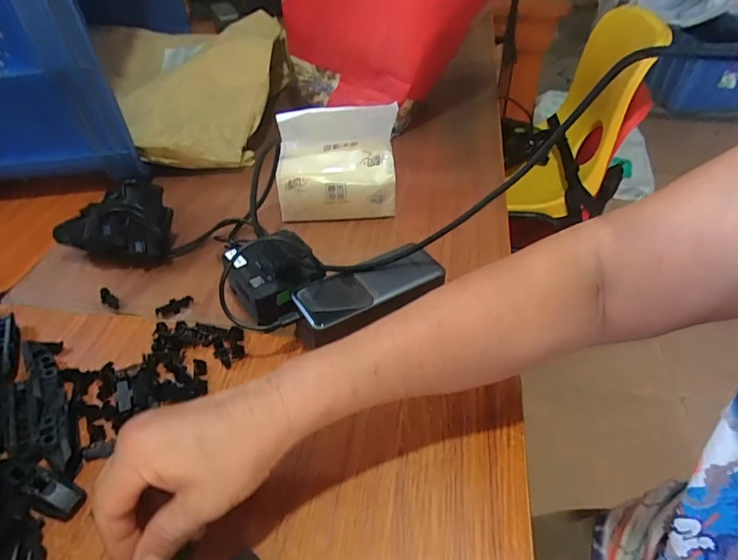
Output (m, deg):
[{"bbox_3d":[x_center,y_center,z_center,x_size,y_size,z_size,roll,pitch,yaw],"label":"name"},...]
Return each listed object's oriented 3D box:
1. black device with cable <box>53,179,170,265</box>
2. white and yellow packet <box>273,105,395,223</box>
[{"bbox_3d":[-0.266,-0.061,0.490,0.116,0.072,0.063,6,44,9],"label":"black device with cable"},{"bbox_3d":[-0.036,-0.130,0.518,0.132,0.119,0.050,-3,44,-1],"label":"white and yellow packet"}]

